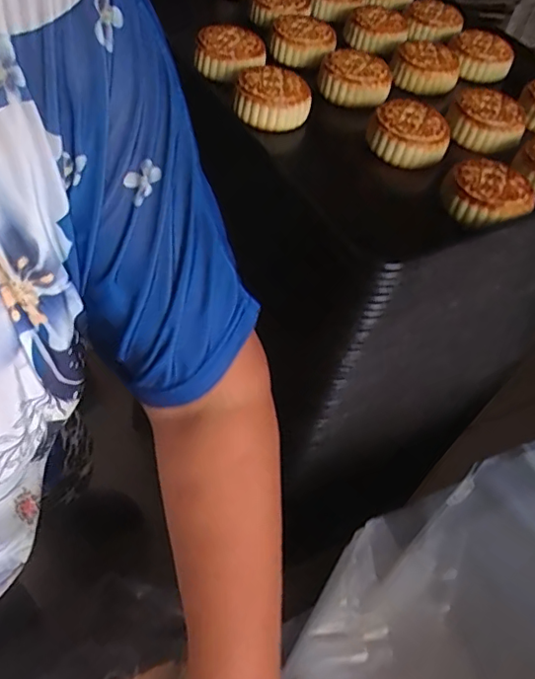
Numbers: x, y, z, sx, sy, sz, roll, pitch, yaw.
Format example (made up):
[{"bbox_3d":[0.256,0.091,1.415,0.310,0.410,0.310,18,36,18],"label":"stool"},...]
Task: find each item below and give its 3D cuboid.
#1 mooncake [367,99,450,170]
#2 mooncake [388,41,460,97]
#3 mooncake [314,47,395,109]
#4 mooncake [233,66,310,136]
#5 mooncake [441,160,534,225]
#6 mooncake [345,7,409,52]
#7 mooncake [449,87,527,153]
[{"bbox_3d":[0.134,-0.196,0.535,0.074,0.030,0.074,16,51,4],"label":"mooncake"},{"bbox_3d":[0.177,-0.305,0.633,0.076,0.032,0.073,14,51,3],"label":"mooncake"},{"bbox_3d":[0.093,-0.275,0.594,0.074,0.028,0.074,28,53,13],"label":"mooncake"},{"bbox_3d":[0.005,-0.234,0.548,0.070,0.033,0.070,8,51,-2],"label":"mooncake"},{"bbox_3d":[0.189,-0.123,0.478,0.070,0.026,0.070,4,51,-5],"label":"mooncake"},{"bbox_3d":[0.130,-0.372,0.678,0.073,0.035,0.073,16,51,4],"label":"mooncake"},{"bbox_3d":[0.224,-0.224,0.577,0.073,0.037,0.073,24,52,10],"label":"mooncake"}]

